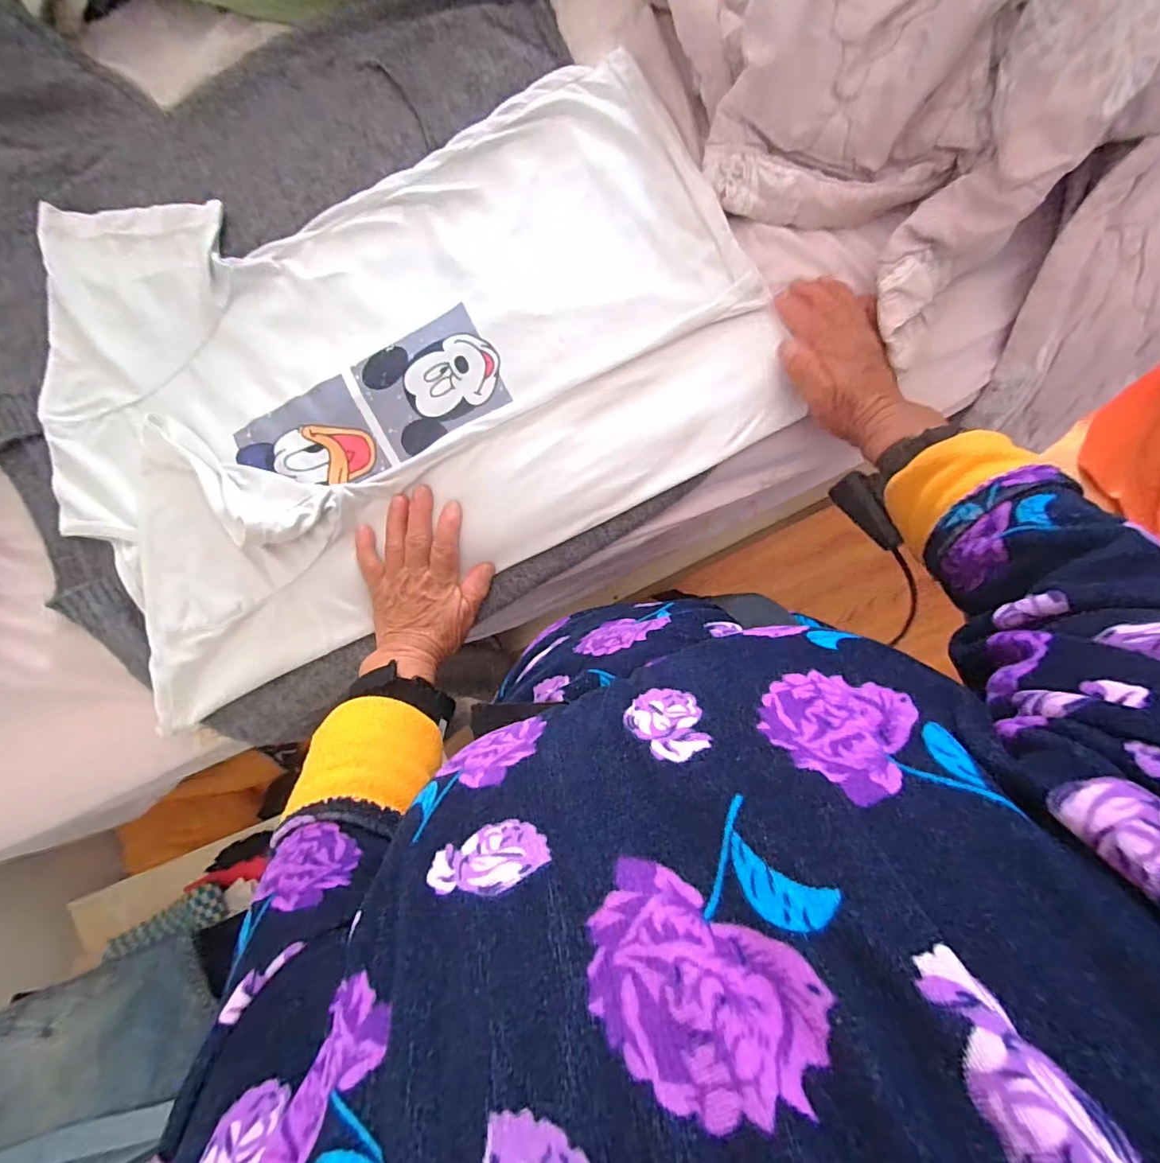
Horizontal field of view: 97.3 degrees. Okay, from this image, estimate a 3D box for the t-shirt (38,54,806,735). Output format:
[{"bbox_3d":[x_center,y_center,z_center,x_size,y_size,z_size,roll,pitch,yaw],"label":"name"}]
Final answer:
[{"bbox_3d":[-0.160,-0.194,0.442,0.598,0.036,0.404,-26,89,1],"label":"t-shirt"}]

